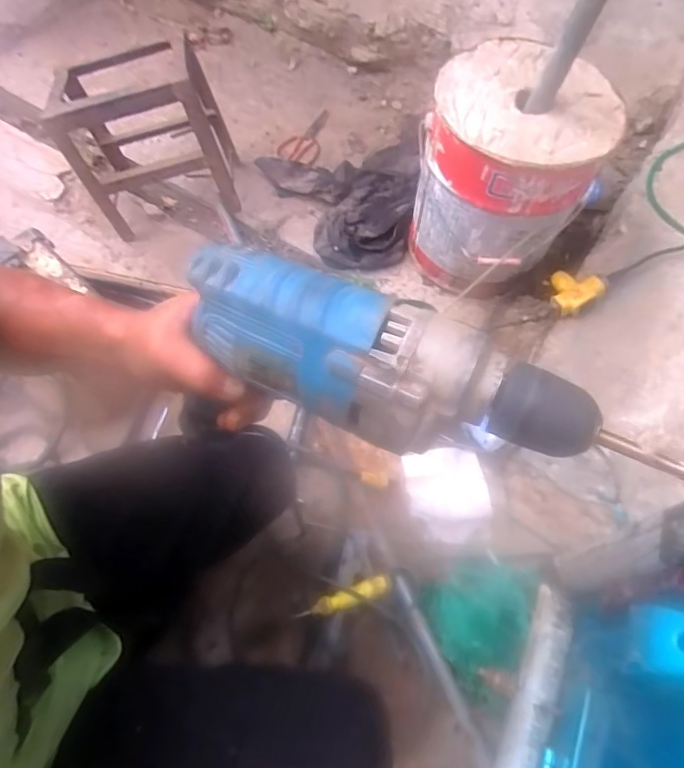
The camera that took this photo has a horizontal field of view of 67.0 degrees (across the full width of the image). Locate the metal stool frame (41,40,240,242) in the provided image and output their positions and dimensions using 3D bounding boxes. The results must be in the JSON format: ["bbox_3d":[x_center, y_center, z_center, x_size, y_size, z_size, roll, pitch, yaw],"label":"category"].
[{"bbox_3d":[-0.397,-0.507,1.076,0.293,0.300,0.254,-8,63,-1],"label":"metal stool frame"}]

